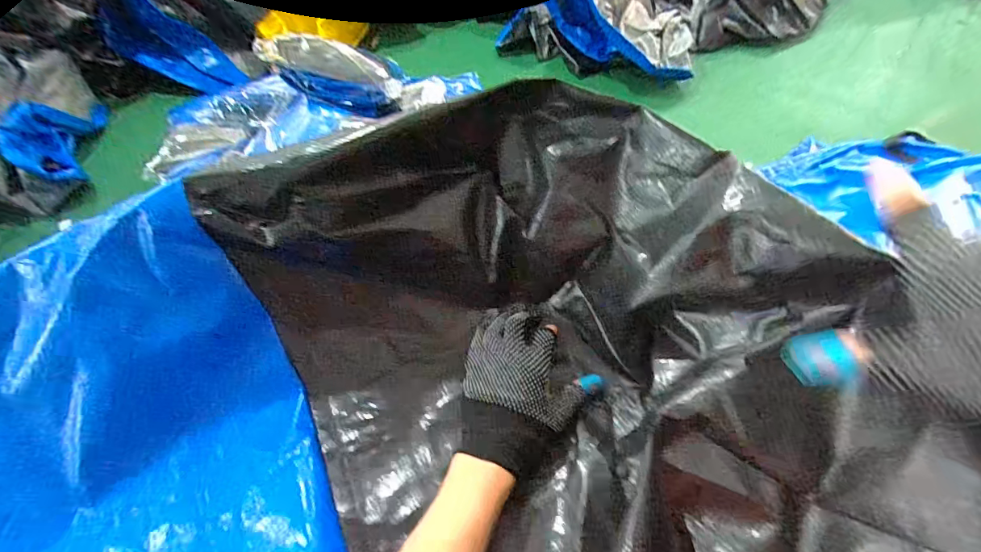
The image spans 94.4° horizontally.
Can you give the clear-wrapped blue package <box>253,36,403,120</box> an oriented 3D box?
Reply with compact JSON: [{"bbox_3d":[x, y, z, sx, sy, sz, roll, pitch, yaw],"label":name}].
[{"bbox_3d":[-0.334,-0.420,0.951,0.299,0.079,0.115,22,54,-3],"label":"clear-wrapped blue package"}]

